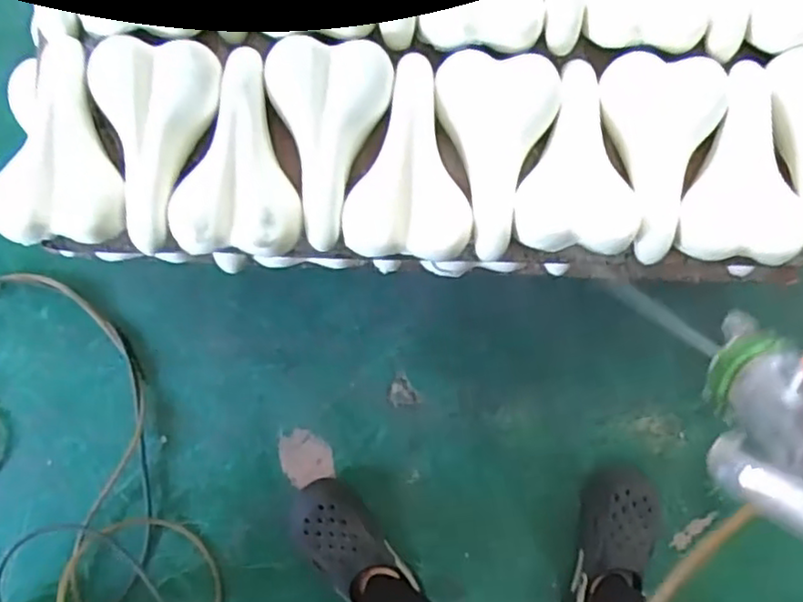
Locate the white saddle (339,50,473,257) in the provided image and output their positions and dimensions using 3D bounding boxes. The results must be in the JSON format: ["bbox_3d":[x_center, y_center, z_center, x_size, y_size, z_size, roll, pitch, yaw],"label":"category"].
[{"bbox_3d":[0.013,-0.186,0.865,0.162,0.053,0.266,2,87,-2],"label":"white saddle"}]

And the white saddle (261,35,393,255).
[{"bbox_3d":[-0.102,-0.204,0.853,0.152,0.056,0.257,7,87,-2],"label":"white saddle"}]

